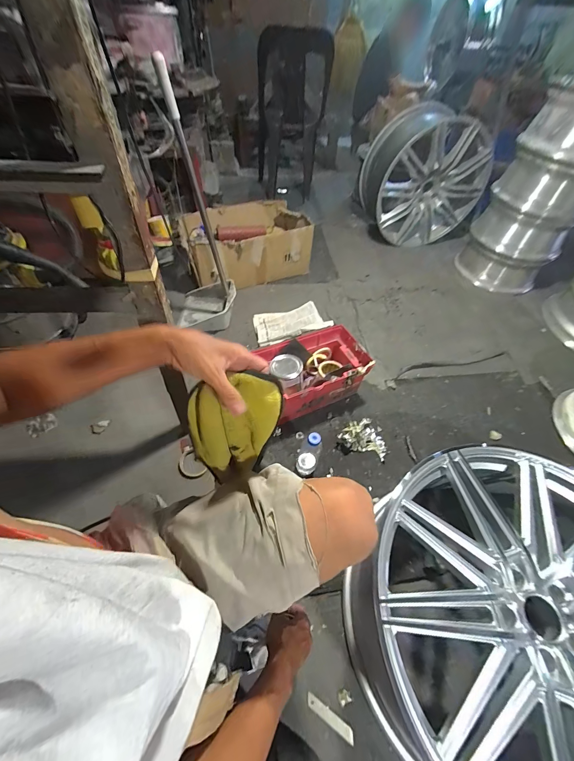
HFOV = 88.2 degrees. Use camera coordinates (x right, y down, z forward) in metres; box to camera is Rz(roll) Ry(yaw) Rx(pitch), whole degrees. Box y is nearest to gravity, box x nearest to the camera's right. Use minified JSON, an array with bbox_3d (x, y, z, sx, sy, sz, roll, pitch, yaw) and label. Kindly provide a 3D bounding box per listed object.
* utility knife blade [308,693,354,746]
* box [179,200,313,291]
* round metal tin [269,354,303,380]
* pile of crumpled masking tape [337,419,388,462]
[{"bbox_3d":[0.083,0.648,0.569,0.099,0.004,0.019,25,59,23],"label":"utility knife blade"},{"bbox_3d":[-0.196,-0.638,1.392,0.533,0.224,0.383,-18,56,-17],"label":"box"},{"bbox_3d":[-0.002,-0.047,0.923,0.100,0.022,0.103,2,52,-2],"label":"round metal tin"},{"bbox_3d":[0.236,0.184,0.900,0.128,0.057,0.120,2,52,-2],"label":"pile of crumpled masking tape"}]

